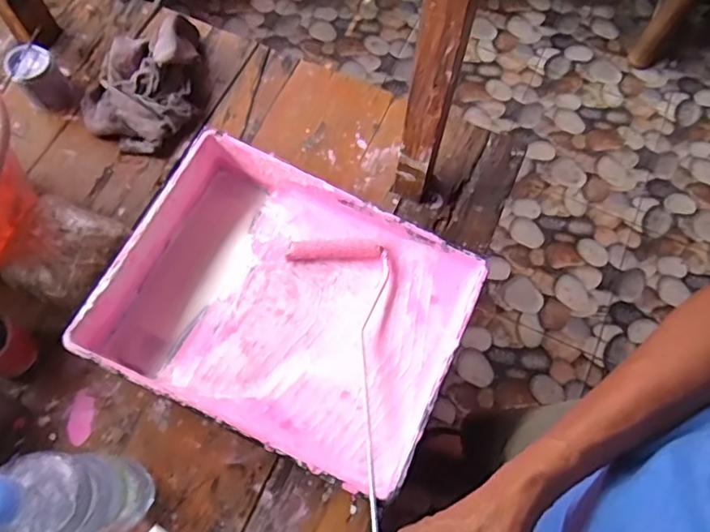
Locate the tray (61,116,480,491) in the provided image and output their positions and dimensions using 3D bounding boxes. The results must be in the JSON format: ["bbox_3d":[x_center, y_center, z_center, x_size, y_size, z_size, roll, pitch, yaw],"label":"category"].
[{"bbox_3d":[-0.069,0.044,0.608,0.350,0.082,0.272,24,69,8],"label":"tray"}]

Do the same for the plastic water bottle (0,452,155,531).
[{"bbox_3d":[-0.223,0.186,0.456,0.055,0.245,0.064,-12,69,-7],"label":"plastic water bottle"}]

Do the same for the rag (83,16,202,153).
[{"bbox_3d":[-0.270,-0.244,0.724,0.138,0.080,0.181,25,69,8],"label":"rag"}]

